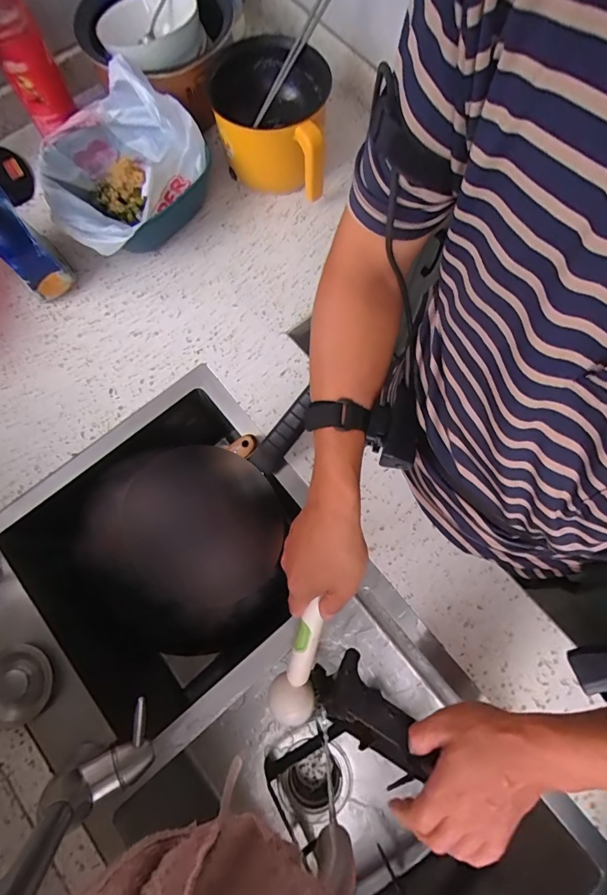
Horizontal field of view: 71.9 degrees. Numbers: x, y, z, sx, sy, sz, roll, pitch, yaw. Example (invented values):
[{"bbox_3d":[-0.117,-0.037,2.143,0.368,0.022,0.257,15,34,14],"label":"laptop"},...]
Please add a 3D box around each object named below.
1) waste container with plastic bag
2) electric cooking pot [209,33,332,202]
[{"bbox_3d":[-0.244,-0.381,0.588,0.215,0.150,0.198,0,75,0],"label":"waste container with plastic bag"},{"bbox_3d":[-0.049,-0.480,0.621,0.161,0.139,0.169,5,75,1],"label":"electric cooking pot"}]

